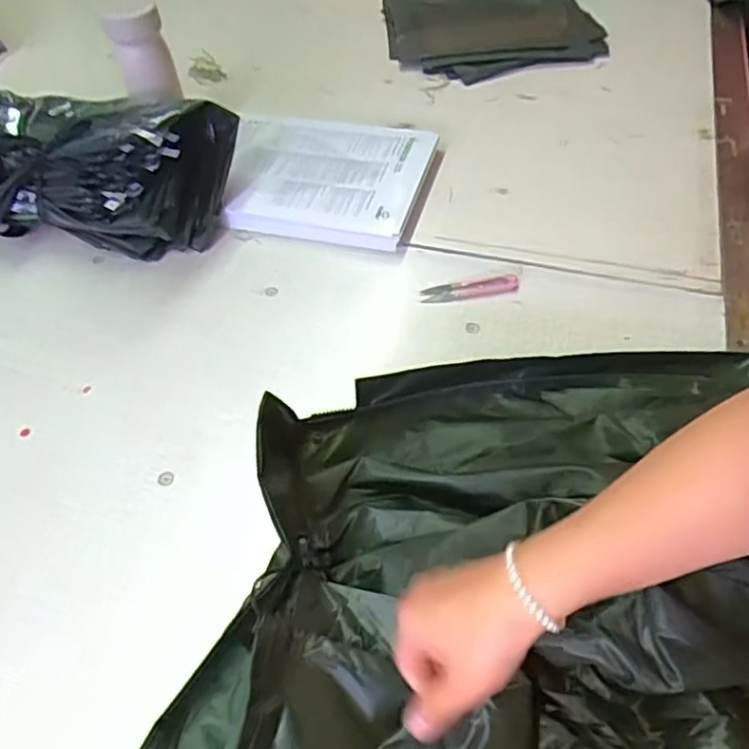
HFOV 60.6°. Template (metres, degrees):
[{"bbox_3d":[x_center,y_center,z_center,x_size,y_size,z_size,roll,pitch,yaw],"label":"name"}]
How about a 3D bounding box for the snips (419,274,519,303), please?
[{"bbox_3d":[0.102,-0.091,0.683,0.102,0.006,0.029,-10,52,-5],"label":"snips"}]

